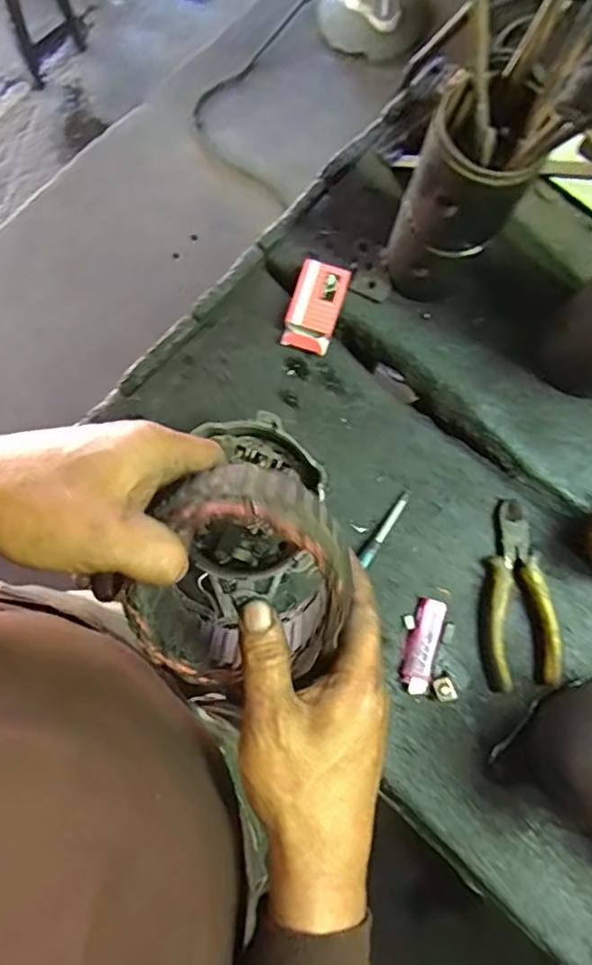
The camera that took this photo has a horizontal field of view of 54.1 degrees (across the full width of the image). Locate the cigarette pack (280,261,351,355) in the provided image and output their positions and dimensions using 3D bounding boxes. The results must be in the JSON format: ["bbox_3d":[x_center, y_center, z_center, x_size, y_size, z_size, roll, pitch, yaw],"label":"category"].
[{"bbox_3d":[0.018,-0.161,0.529,0.043,0.024,0.080,18,80,3],"label":"cigarette pack"}]

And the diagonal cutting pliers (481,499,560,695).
[{"bbox_3d":[0.184,0.095,0.495,0.054,0.022,0.155,-4,79,-2],"label":"diagonal cutting pliers"}]

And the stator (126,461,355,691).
[{"bbox_3d":[-0.028,0.048,0.306,0.111,0.045,0.113,2,110,4],"label":"stator"}]

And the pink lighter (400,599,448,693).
[{"bbox_3d":[0.108,0.139,0.494,0.025,0.013,0.078,18,80,3],"label":"pink lighter"}]

